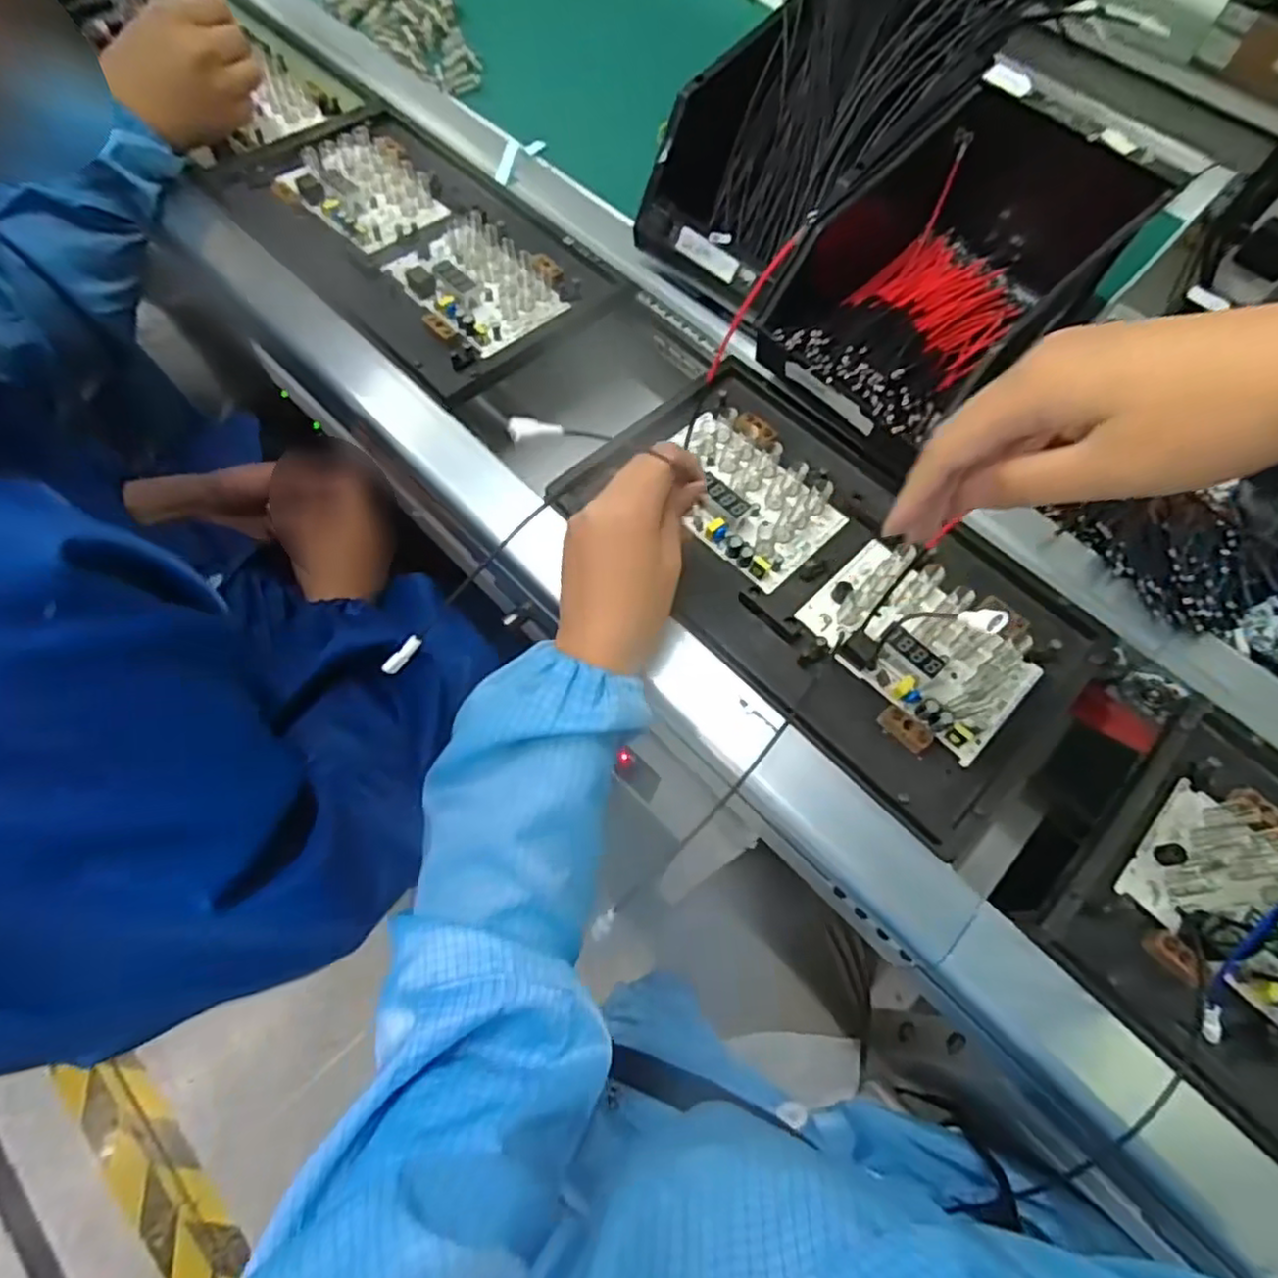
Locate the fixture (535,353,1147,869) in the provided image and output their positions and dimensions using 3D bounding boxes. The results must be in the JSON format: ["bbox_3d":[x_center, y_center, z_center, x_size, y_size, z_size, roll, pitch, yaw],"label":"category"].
[{"bbox_3d":[0.132,-0.049,0.446,0.203,0.017,0.342,-41,70,-20],"label":"fixture"}]

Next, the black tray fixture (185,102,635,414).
[{"bbox_3d":[-0.196,-0.354,0.571,0.198,0.015,0.348,-40,73,-20],"label":"black tray fixture"}]

